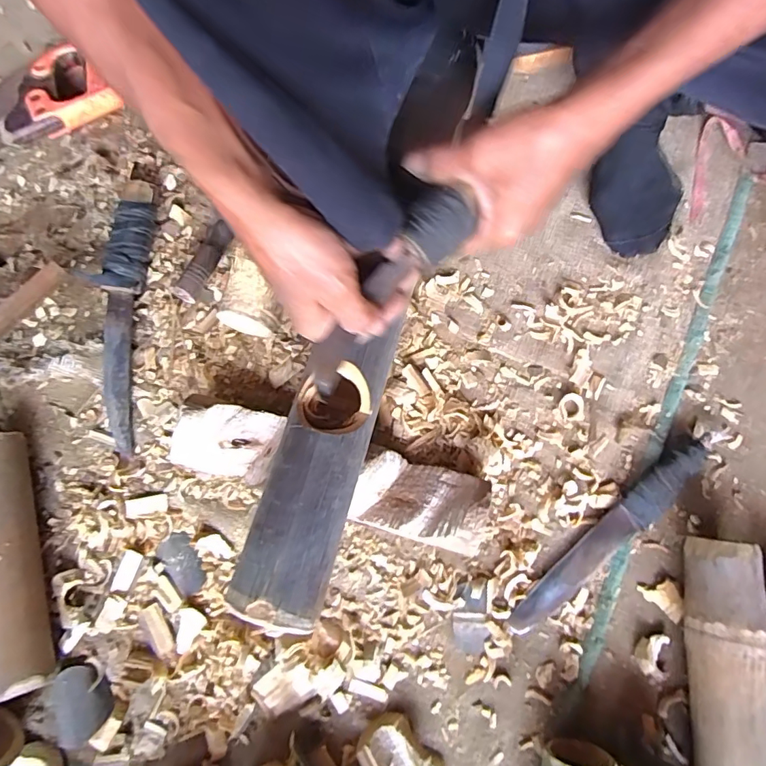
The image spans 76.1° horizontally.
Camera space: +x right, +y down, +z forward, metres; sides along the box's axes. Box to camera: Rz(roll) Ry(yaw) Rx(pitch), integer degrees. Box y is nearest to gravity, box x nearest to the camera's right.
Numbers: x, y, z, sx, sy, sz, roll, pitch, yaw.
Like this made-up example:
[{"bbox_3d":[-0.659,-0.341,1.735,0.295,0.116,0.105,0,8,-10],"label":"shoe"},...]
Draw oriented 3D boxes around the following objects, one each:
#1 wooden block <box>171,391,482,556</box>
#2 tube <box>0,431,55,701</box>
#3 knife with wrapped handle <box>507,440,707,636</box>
[{"bbox_3d":[-0.051,0.085,0.472,0.297,0.052,0.071,16,76,5],"label":"wooden block"},{"bbox_3d":[-0.351,0.163,0.461,0.043,0.052,0.233,-19,76,-4],"label":"tube"},{"bbox_3d":[0.220,0.148,0.470,0.253,0.019,0.035,-42,79,-9],"label":"knife with wrapped handle"}]

